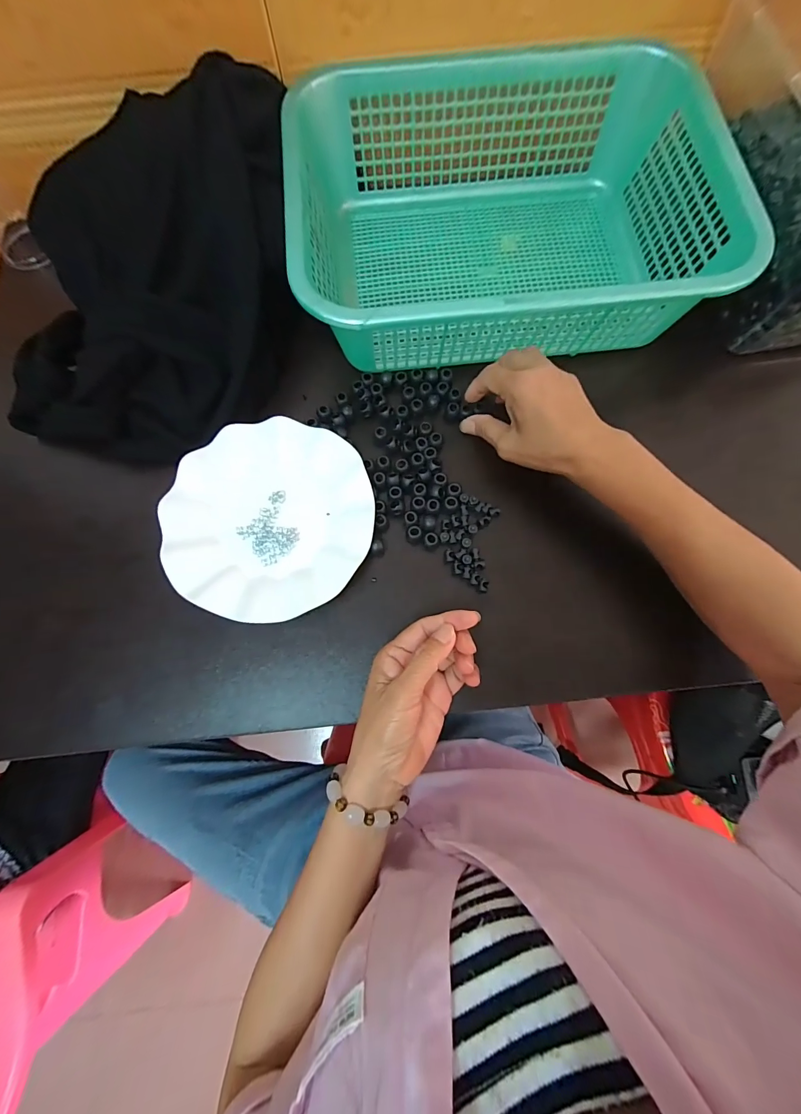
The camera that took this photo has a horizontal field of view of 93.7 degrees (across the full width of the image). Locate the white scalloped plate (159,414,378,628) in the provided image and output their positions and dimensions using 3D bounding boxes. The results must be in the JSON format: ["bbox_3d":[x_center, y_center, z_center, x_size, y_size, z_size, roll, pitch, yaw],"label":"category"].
[{"bbox_3d":[-0.118,-0.036,0.344,0.182,0.030,0.174,0,75,0],"label":"white scalloped plate"}]

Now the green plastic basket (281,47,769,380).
[{"bbox_3d":[0.092,-0.323,0.372,0.385,0.107,0.288,-7,75,-1],"label":"green plastic basket"}]

